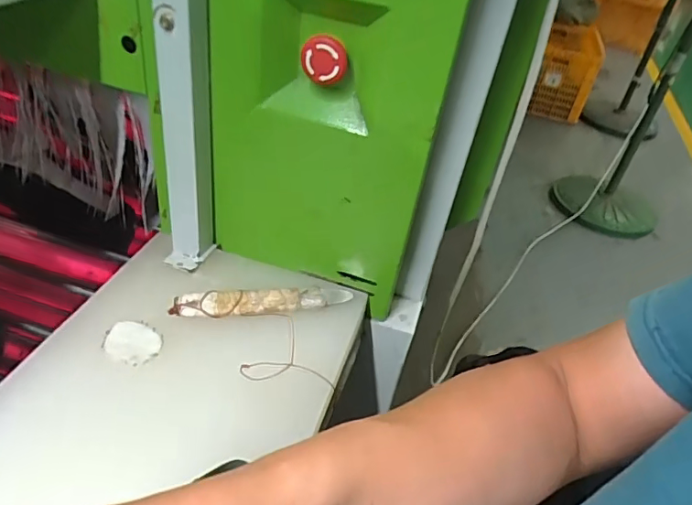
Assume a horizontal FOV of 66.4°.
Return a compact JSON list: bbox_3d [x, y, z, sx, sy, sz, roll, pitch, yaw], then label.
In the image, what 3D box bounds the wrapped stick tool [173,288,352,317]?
[{"bbox_3d":[-0.076,0.043,0.495,0.164,0.012,0.027,-1,41,-15],"label":"wrapped stick tool"}]

